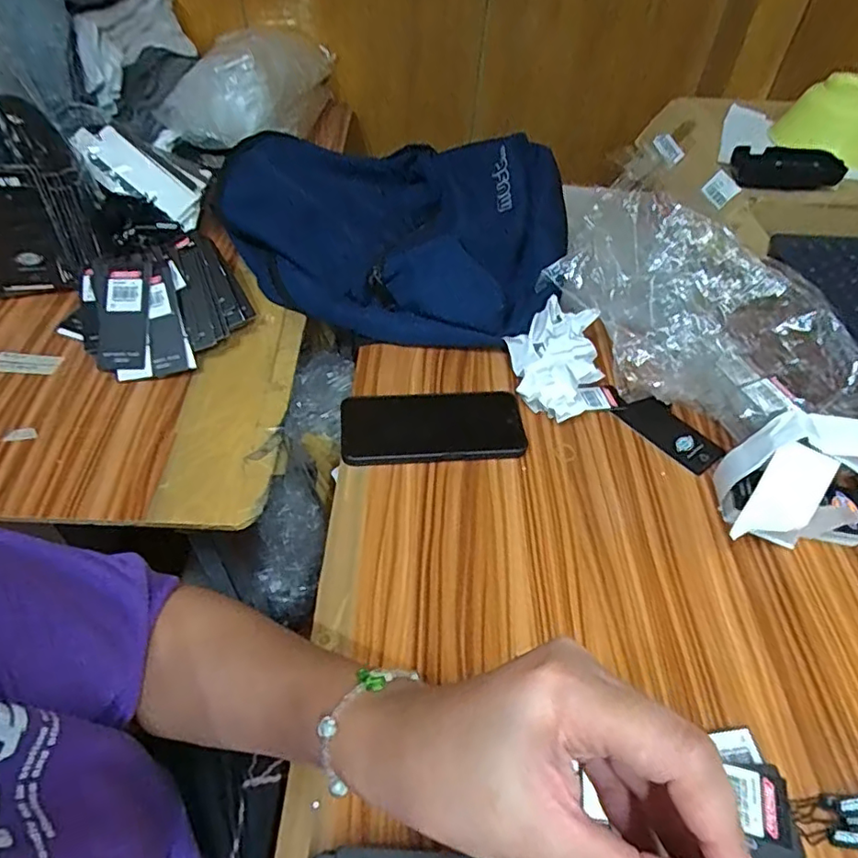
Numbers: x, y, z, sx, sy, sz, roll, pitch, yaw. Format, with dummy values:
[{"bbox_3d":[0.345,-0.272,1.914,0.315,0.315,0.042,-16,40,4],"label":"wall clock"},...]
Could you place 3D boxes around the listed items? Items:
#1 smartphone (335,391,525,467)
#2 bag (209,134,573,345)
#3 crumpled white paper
[{"bbox_3d":[0.004,-0.003,0.553,0.171,0.011,0.080,-3,49,-7],"label":"smartphone"},{"bbox_3d":[-0.046,-0.263,0.710,0.423,0.104,0.320,21,51,14],"label":"bag"},{"bbox_3d":[0.126,-0.070,0.595,0.095,0.054,0.136,15,49,9],"label":"crumpled white paper"}]

